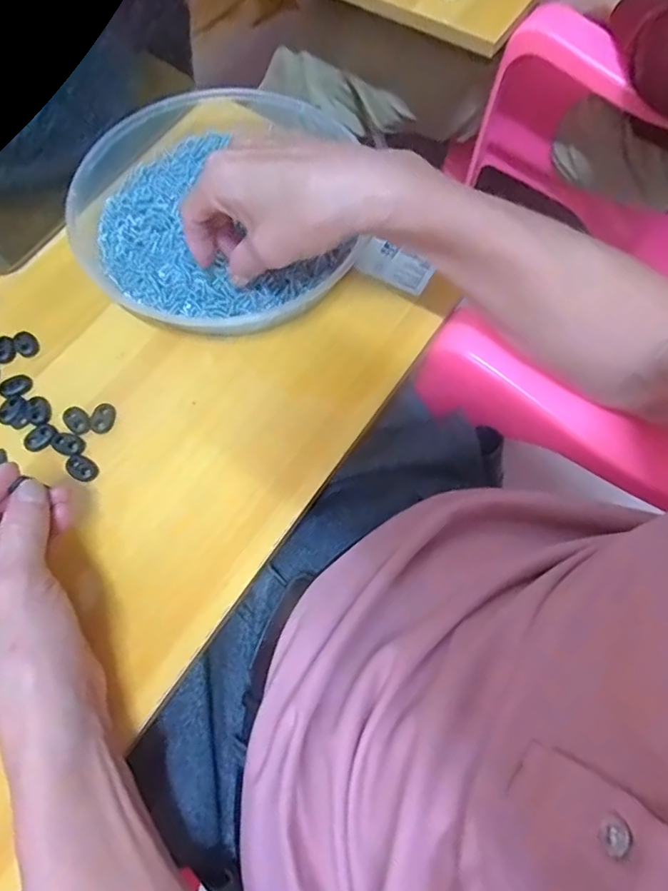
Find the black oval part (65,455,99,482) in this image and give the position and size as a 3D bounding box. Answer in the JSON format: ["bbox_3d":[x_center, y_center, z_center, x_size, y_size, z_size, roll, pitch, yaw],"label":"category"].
[{"bbox_3d":[-0.171,0.015,0.372,0.023,0.004,0.015,31,72,12],"label":"black oval part"}]

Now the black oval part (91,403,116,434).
[{"bbox_3d":[-0.161,-0.020,0.381,0.014,0.004,0.022,5,68,2],"label":"black oval part"}]

